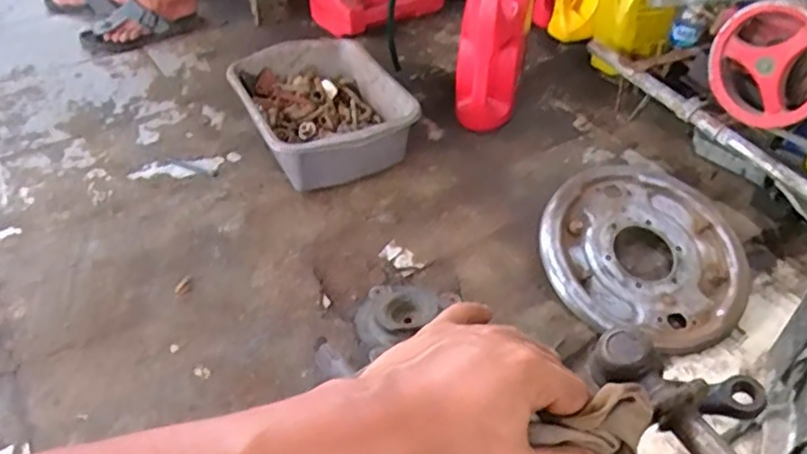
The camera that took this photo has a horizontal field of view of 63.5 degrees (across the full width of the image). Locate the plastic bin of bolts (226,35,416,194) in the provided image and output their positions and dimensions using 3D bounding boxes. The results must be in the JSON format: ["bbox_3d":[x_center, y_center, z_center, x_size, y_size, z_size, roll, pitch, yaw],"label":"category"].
[{"bbox_3d":[-0.144,-0.201,1.178,0.261,0.134,0.307,-19,46,-21],"label":"plastic bin of bolts"}]

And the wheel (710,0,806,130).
[{"bbox_3d":[0.545,-0.237,0.962,0.055,0.172,0.172,-24,48,-25],"label":"wheel"}]

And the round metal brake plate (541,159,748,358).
[{"bbox_3d":[0.354,0.038,0.967,0.297,0.042,0.297,2,63,-4],"label":"round metal brake plate"}]

